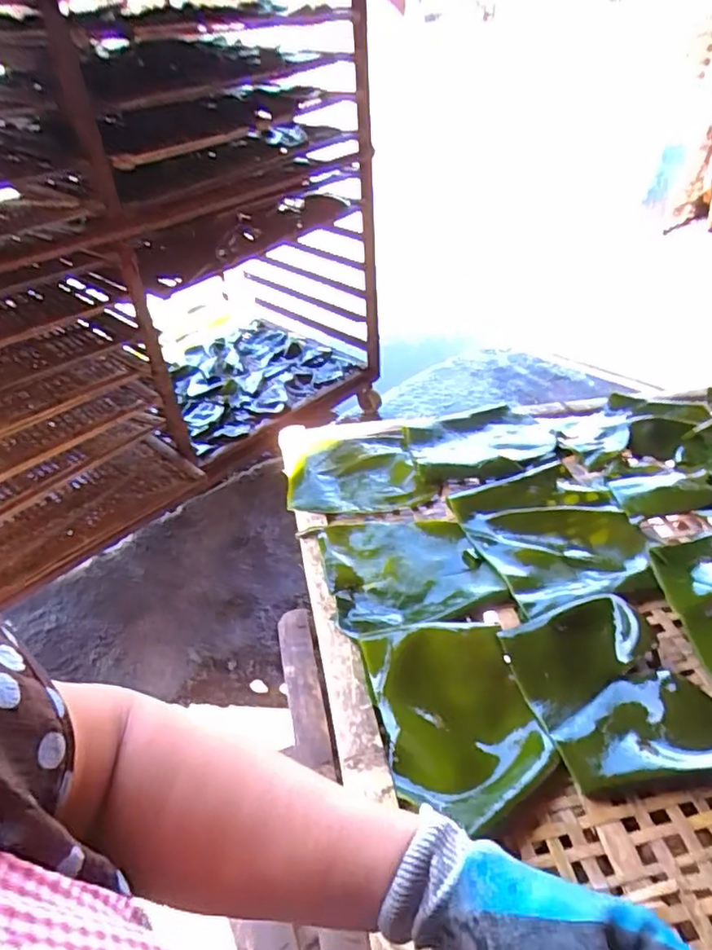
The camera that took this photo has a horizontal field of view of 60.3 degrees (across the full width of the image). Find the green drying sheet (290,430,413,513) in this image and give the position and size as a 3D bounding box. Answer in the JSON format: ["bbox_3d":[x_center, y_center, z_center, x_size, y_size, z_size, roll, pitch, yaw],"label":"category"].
[{"bbox_3d":[-0.007,-0.003,0.833,0.165,0.019,0.170,-5,40,1],"label":"green drying sheet"}]

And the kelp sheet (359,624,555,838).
[{"bbox_3d":[0.087,0.206,0.538,0.130,0.024,0.179,-12,41,-8],"label":"kelp sheet"}]

